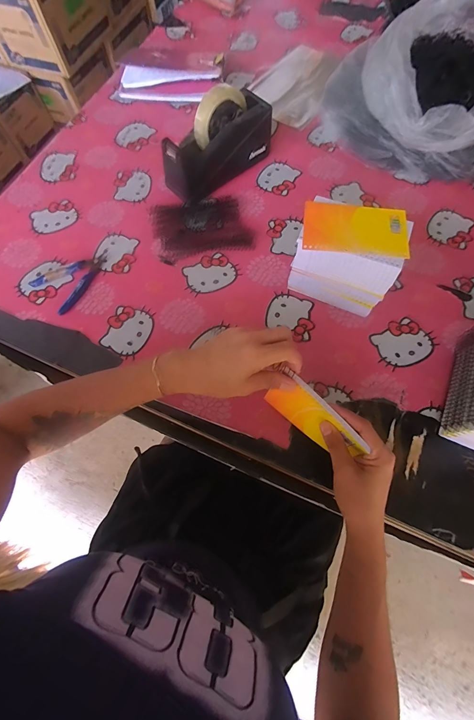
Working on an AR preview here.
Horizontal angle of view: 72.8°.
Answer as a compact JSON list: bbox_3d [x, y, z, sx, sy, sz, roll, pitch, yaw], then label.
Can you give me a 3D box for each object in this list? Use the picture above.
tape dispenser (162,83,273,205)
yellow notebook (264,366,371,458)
[{"bbox_3d":[-0.035,-0.373,0.552,0.206,0.119,0.073,-41,73,-13],"label":"tape dispenser"},{"bbox_3d":[0.094,0.073,0.393,0.123,0.082,0.012,43,58,12],"label":"yellow notebook"}]

